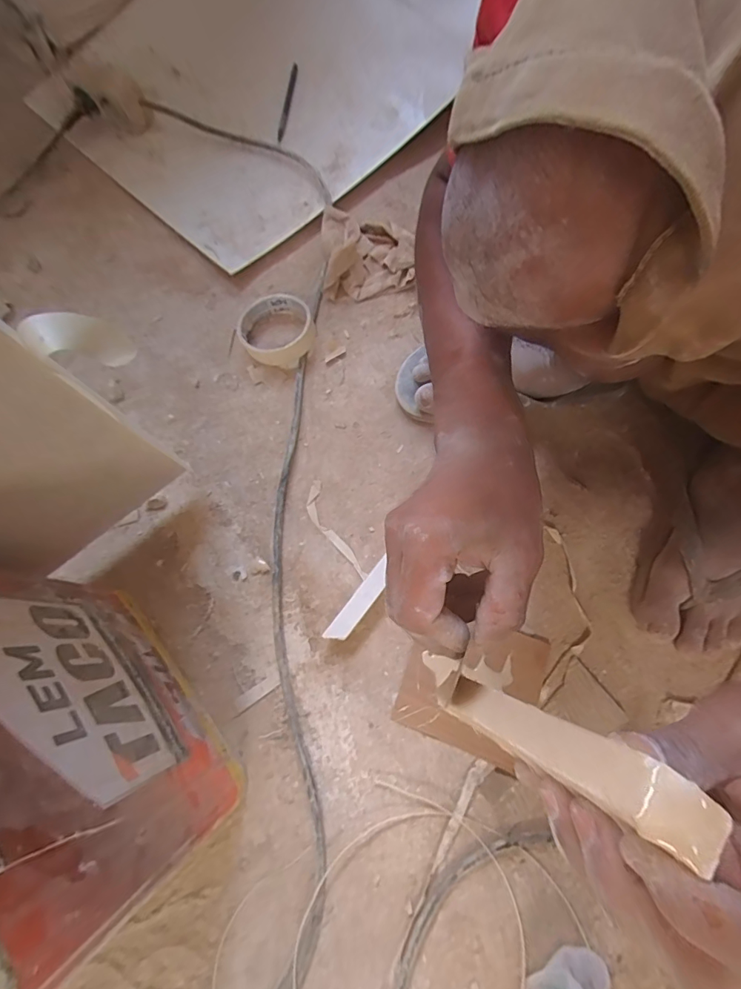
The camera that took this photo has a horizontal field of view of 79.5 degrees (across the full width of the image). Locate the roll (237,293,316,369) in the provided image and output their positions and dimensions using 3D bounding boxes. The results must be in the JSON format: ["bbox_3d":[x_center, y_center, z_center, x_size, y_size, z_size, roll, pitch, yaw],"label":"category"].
[{"bbox_3d":[-0.111,-0.197,0.526,0.086,0.029,0.089,-1,71,2],"label":"roll"}]

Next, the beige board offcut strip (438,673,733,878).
[{"bbox_3d":[0.071,0.104,0.195,0.020,0.148,0.022,28,74,-9],"label":"beige board offcut strip"}]

